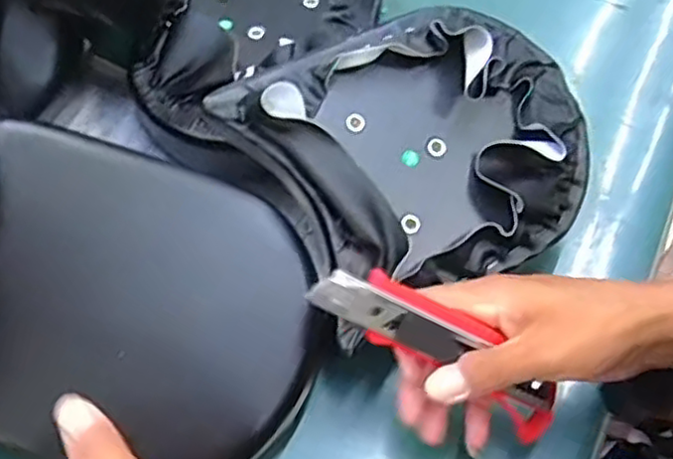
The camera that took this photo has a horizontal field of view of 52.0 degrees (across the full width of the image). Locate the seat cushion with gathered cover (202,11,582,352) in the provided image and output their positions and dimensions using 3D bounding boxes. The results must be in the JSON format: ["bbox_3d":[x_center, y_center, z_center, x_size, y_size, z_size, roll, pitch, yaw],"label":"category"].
[{"bbox_3d":[0.058,-0.049,0.427,0.206,0.060,0.165,-26,83,-17],"label":"seat cushion with gathered cover"}]

